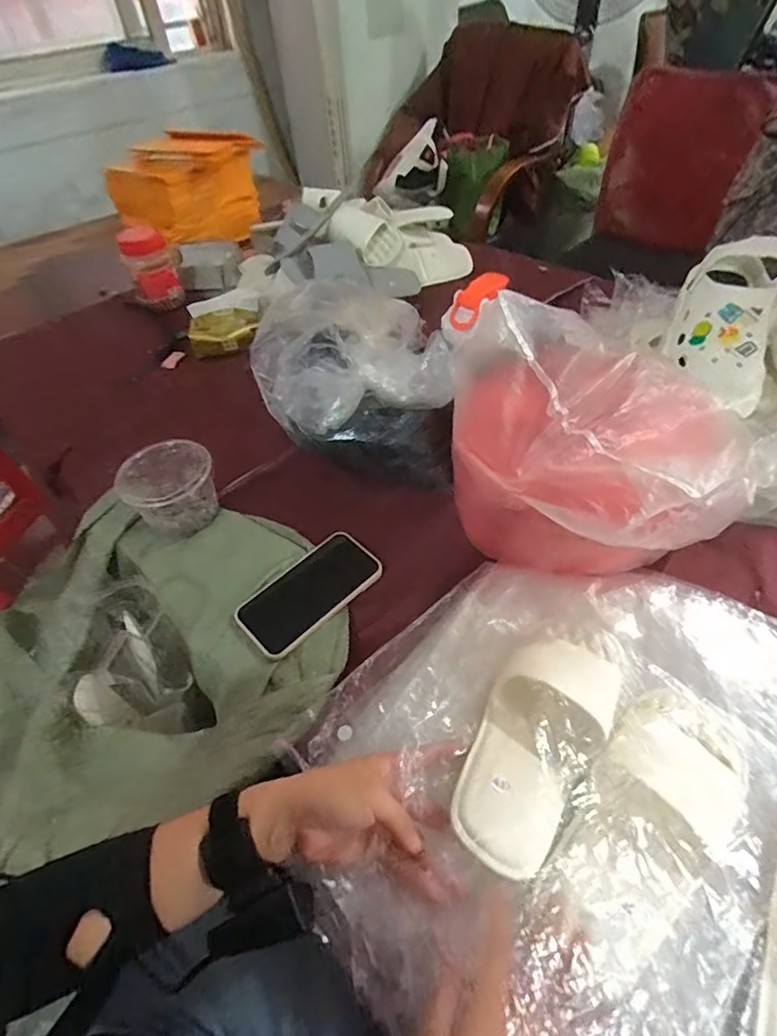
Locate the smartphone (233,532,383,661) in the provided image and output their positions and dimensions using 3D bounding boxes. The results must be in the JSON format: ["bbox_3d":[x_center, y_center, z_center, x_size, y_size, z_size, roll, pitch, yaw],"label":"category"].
[{"bbox_3d":[-0.089,0.082,0.584,0.161,0.016,0.082,-37,56,-25],"label":"smartphone"}]

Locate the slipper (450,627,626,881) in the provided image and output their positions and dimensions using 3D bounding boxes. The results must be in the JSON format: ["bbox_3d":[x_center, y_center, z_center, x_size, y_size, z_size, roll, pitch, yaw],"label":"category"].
[{"bbox_3d":[0.129,0.162,0.422,0.087,0.064,0.228,25,54,24],"label":"slipper"}]

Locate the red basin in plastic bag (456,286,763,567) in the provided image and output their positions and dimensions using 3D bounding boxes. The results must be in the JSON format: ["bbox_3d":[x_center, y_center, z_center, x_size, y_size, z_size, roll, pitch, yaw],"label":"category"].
[{"bbox_3d":[0.207,-0.072,0.545,0.263,0.182,0.249,-2,49,3],"label":"red basin in plastic bag"}]

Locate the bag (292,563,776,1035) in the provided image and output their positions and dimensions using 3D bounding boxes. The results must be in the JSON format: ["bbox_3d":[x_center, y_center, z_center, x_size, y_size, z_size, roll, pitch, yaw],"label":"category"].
[{"bbox_3d":[0.155,0.182,0.403,0.446,0.083,0.358,-37,55,-25],"label":"bag"}]

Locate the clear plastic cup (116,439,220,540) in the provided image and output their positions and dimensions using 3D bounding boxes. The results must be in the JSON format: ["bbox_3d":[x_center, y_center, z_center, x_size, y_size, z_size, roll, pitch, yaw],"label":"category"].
[{"bbox_3d":[-0.275,-0.036,0.656,0.107,0.083,0.102,-2,49,3],"label":"clear plastic cup"}]

